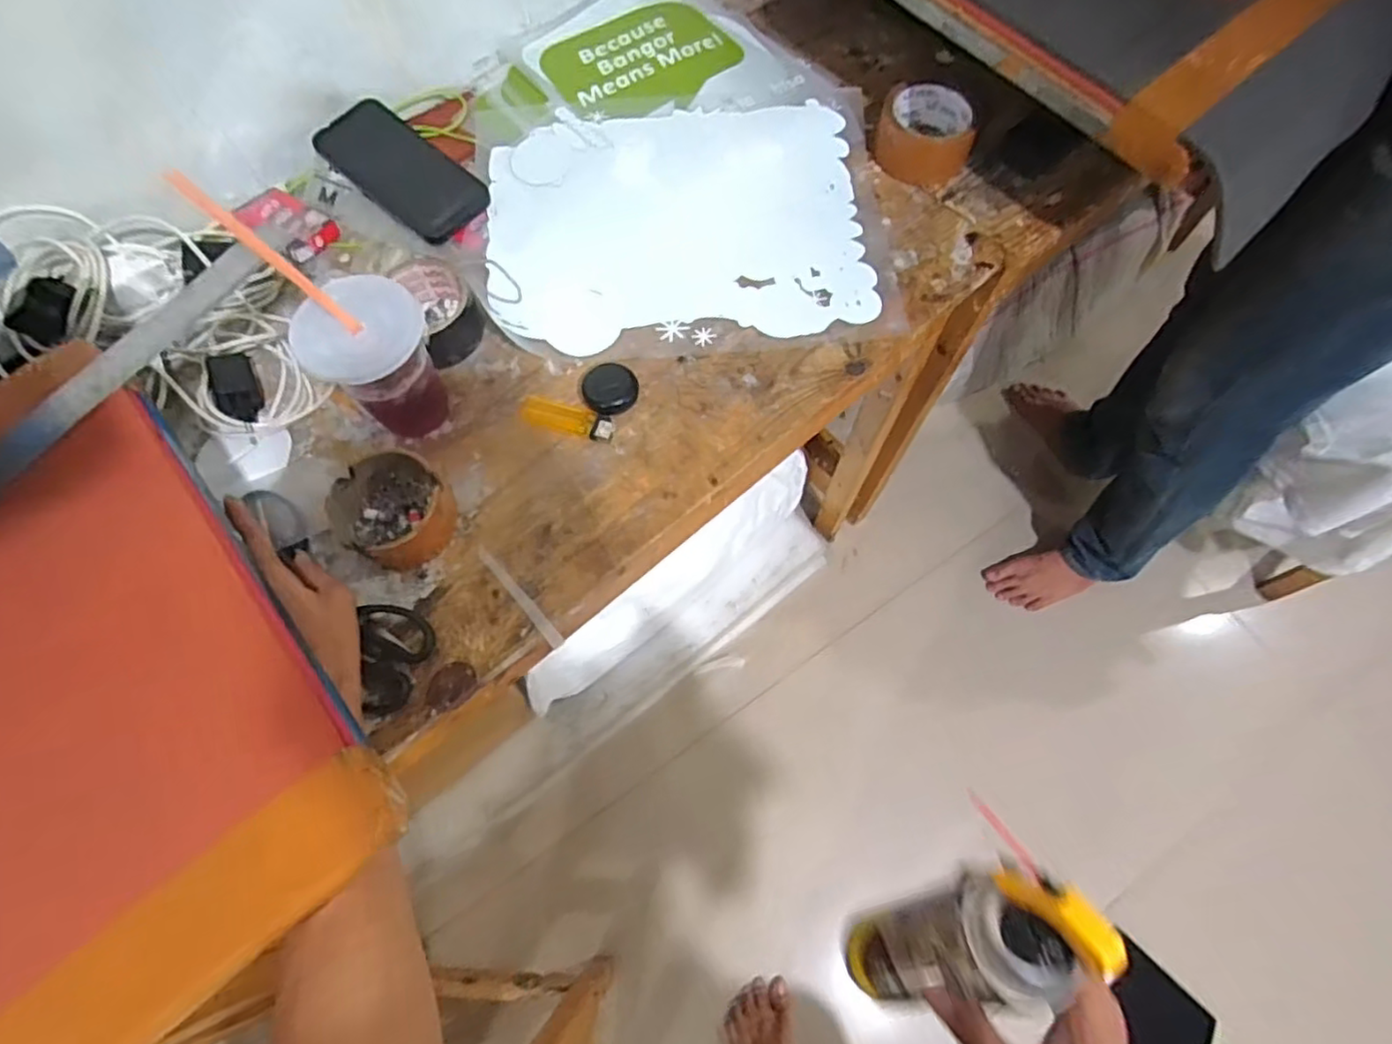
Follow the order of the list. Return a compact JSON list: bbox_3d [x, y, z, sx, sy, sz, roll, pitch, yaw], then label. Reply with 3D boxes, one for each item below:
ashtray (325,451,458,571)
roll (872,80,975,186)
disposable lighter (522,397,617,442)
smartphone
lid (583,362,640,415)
[{"bbox_3d":[-0.239,-0.011,0.524,0.087,0.044,0.082,0,68,0],"label":"ashtray"},{"bbox_3d":[0.231,-0.392,0.663,0.088,0.043,0.096,-29,71,-11],"label":"roll"},{"bbox_3d":[-0.112,-0.093,0.570,0.088,0.013,0.027,21,70,8],"label":"disposable lighter"},{"bbox_3d":[-0.288,-0.345,0.642,0.176,0.015,0.081,39,82,8],"label":"smartphone"},{"bbox_3d":[-0.075,-0.117,0.576,0.047,0.013,0.043,0,68,0],"label":"lid"}]

